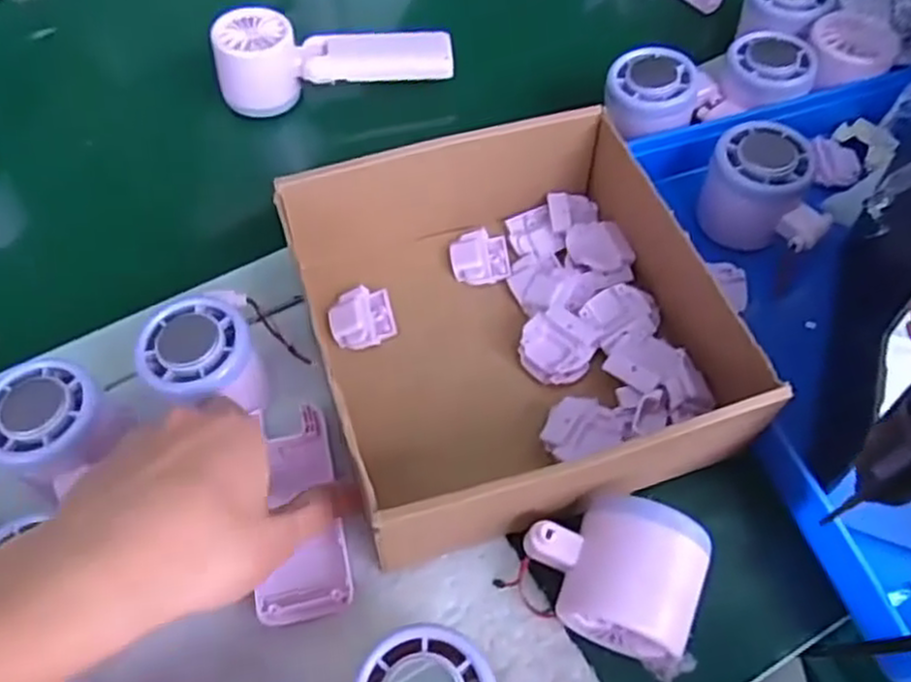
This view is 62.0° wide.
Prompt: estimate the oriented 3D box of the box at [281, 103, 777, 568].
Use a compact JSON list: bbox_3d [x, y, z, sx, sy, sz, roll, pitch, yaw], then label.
[{"bbox_3d":[0.026,-0.013,0.398,0.193,0.063,0.209,-18,59,-8],"label":"box"}]

